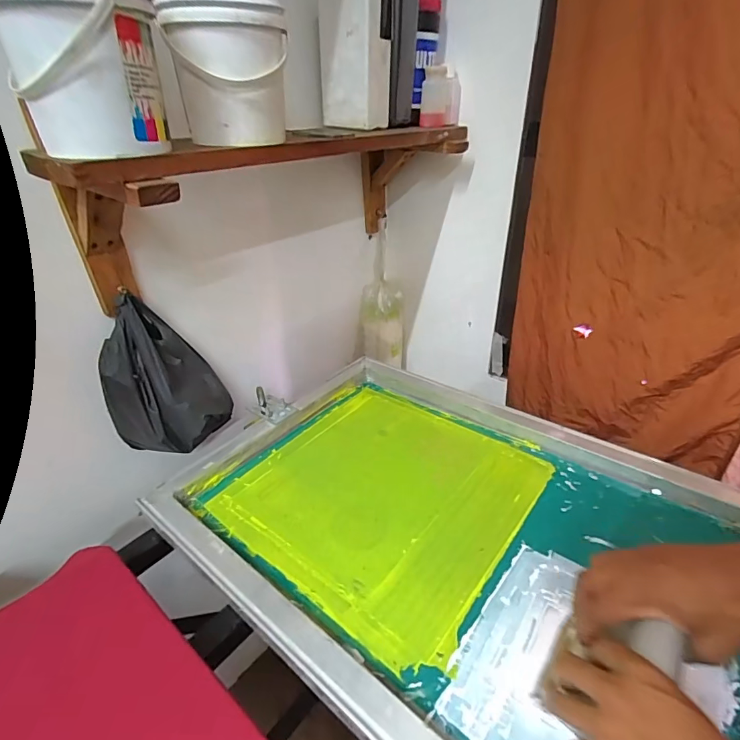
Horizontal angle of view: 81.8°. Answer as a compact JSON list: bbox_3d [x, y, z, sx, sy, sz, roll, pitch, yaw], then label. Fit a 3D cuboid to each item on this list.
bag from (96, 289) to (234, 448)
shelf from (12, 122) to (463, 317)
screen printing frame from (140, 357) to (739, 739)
[{"bbox_3d":[-0.297,0.024,0.614,0.154,0.241,0.069,-12,30,-20],"label":"bag"},{"bbox_3d":[-0.105,-0.249,0.643,0.213,0.186,0.615,21,35,35],"label":"shelf"},{"bbox_3d":[0.098,0.177,0.525,0.652,0.040,0.459,21,40,36],"label":"screen printing frame"}]

